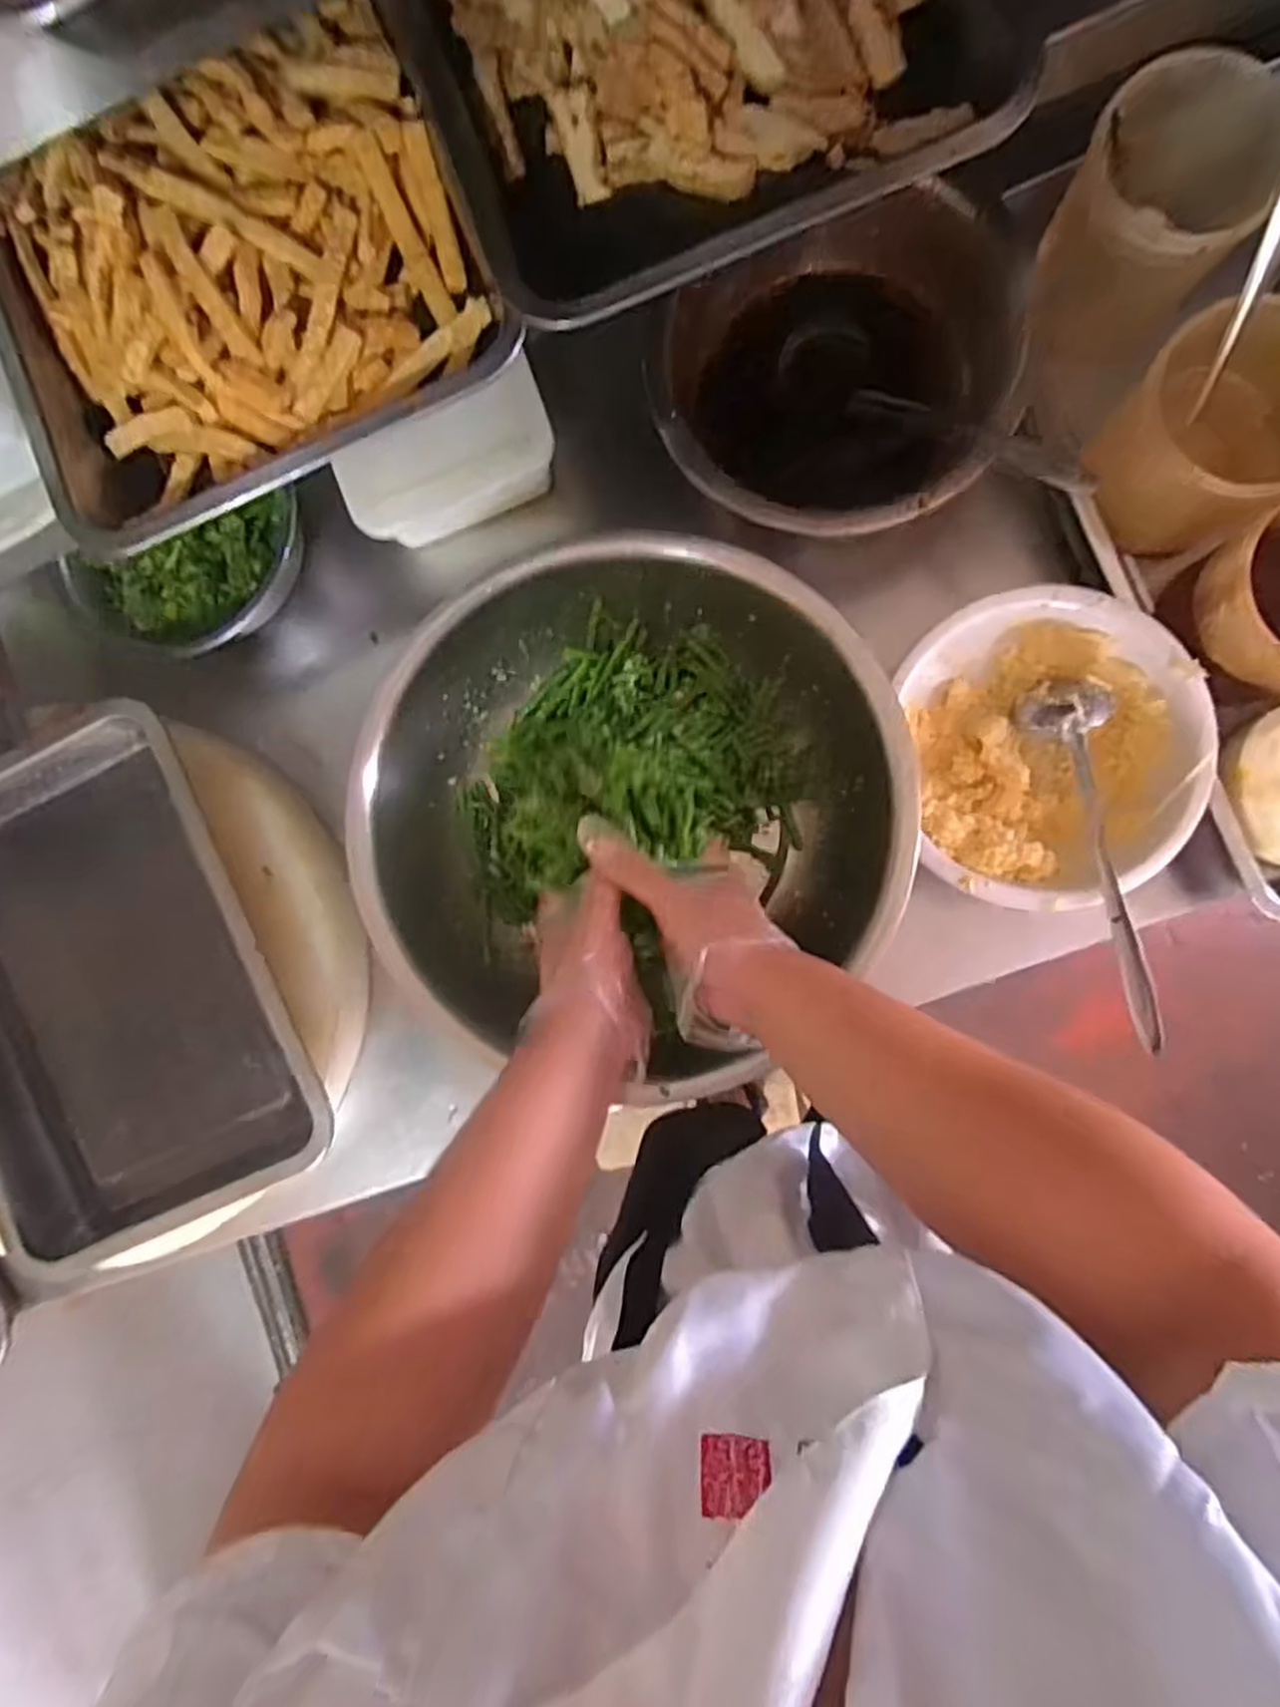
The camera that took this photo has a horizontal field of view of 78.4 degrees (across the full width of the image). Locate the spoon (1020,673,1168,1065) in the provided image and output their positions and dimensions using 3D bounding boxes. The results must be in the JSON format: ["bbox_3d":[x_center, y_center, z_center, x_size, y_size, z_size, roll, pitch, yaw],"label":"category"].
[{"bbox_3d":[0.336,-0.001,0.557,0.049,0.062,0.260,-14,88,7],"label":"spoon"}]

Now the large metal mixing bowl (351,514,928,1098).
[{"bbox_3d":[-0.004,-0.032,0.594,0.381,0.146,0.360,0,90,7],"label":"large metal mixing bowl"}]

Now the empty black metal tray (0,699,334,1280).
[{"bbox_3d":[-0.449,0.115,0.663,0.322,0.087,0.400,-25,87,7],"label":"empty black metal tray"}]

